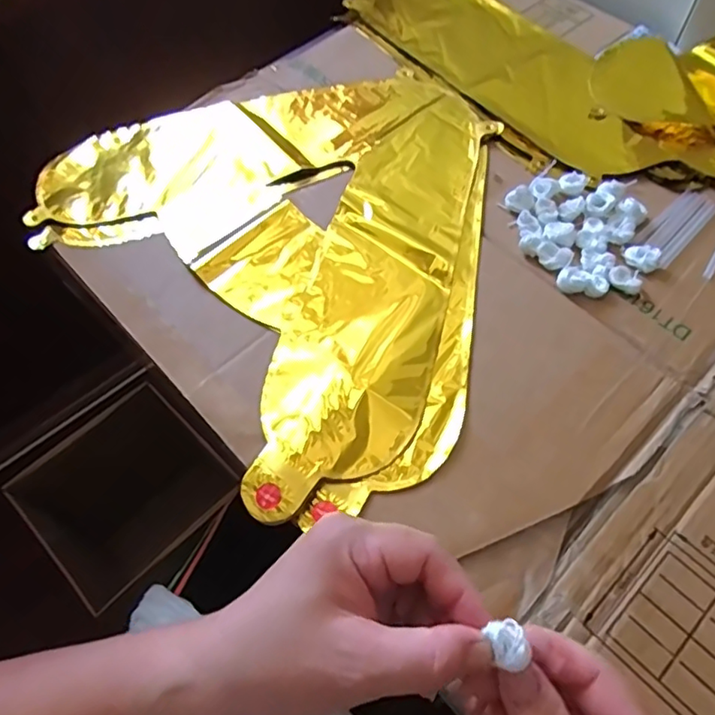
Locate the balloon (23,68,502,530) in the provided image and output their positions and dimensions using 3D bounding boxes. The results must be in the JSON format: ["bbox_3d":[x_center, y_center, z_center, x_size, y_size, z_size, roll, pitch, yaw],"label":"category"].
[{"bbox_3d":[-0.032,-0.114,0.463,0.342,0.011,0.398,-39,67,-18],"label":"balloon"}]

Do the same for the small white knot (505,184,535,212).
[{"bbox_3d":[0.129,-0.123,0.464,0.020,0.010,0.020,-30,64,-14],"label":"small white knot"}]

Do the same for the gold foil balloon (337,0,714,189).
[{"bbox_3d":[0.192,-0.314,0.577,0.259,0.018,0.409,-39,67,-18],"label":"gold foil balloon"}]

